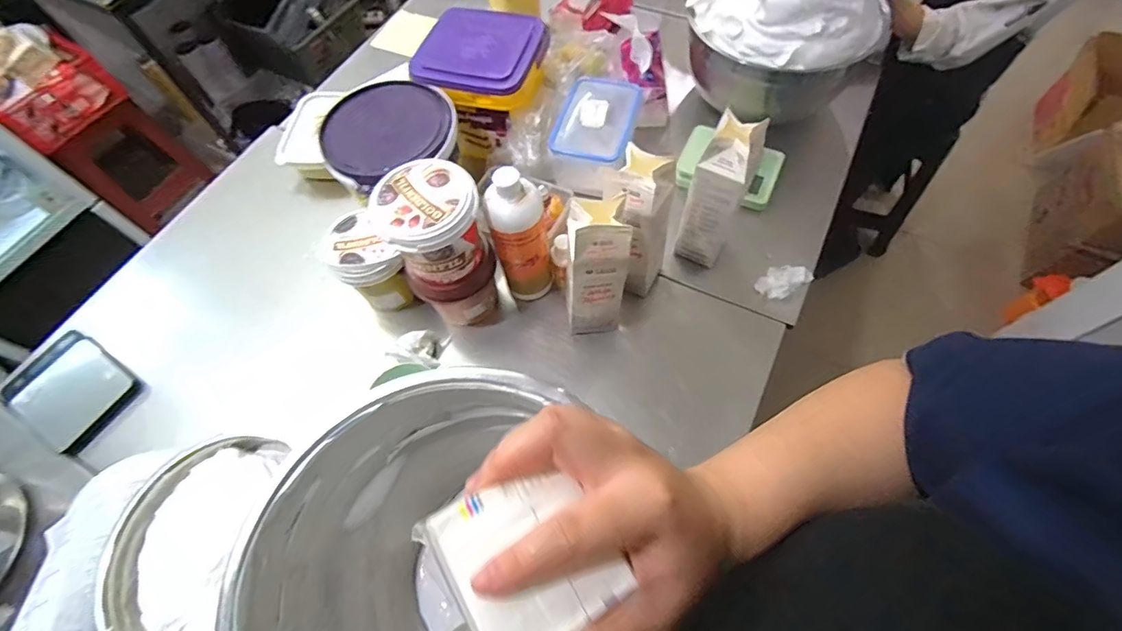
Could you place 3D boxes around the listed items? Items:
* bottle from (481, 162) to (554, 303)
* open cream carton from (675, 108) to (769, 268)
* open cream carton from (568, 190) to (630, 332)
[{"bbox_3d":[-0.057,-0.108,0.718,0.079,0.242,0.073,-15,63,-5],"label":"bottle"},{"bbox_3d":[0.235,-0.177,0.729,0.077,0.233,0.079,23,67,14],"label":"open cream carton"},{"bbox_3d":[0.049,-0.058,0.685,0.078,0.246,0.077,-2,63,2],"label":"open cream carton"}]

